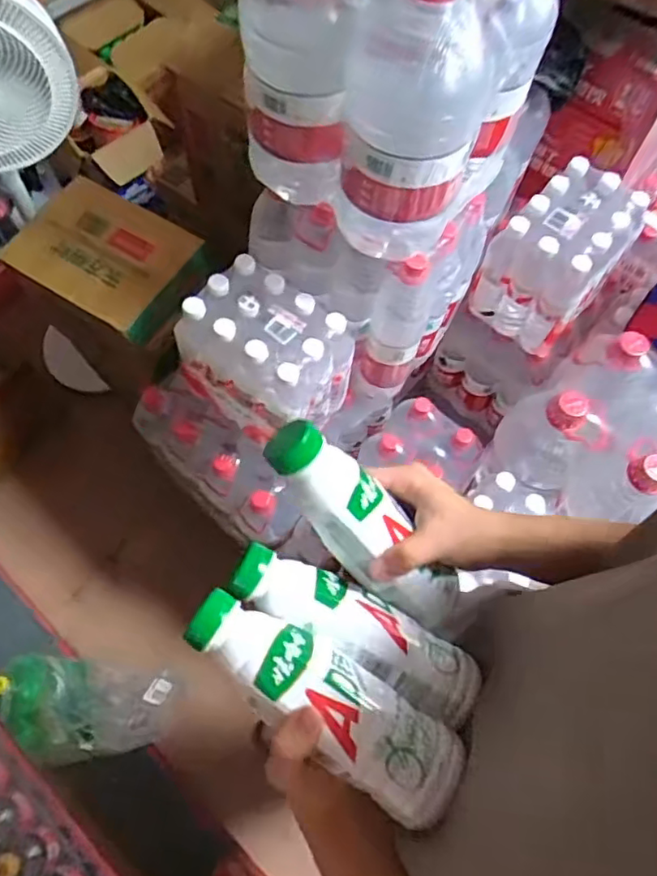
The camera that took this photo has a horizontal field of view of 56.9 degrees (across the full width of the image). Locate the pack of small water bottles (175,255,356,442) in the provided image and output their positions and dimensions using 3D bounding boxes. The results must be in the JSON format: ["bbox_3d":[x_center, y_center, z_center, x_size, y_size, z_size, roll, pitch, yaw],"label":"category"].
[{"bbox_3d":[-0.098,-0.138,0.977,0.222,0.177,0.194,41,72,15],"label":"pack of small water bottles"}]

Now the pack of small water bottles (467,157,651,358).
[{"bbox_3d":[0.417,-0.326,1.106,0.176,0.220,0.250,40,71,15],"label":"pack of small water bottles"}]

